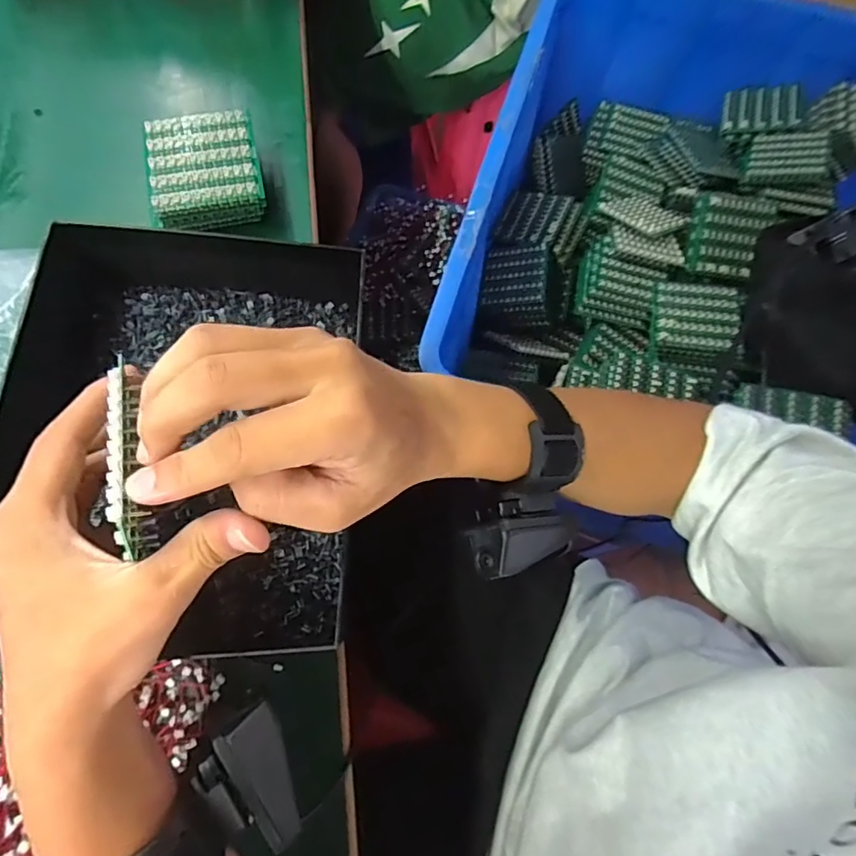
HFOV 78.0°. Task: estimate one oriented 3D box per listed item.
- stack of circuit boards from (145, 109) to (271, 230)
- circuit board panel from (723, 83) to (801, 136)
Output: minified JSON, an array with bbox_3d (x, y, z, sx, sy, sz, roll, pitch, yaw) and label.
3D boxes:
[{"bbox_3d":[-0.171,-0.202,0.412,0.080,0.028,0.084,-11,72,-6],"label":"stack of circuit boards"},{"bbox_3d":[0.421,-0.399,0.668,0.085,0.012,0.066,8,80,26],"label":"circuit board panel"}]

